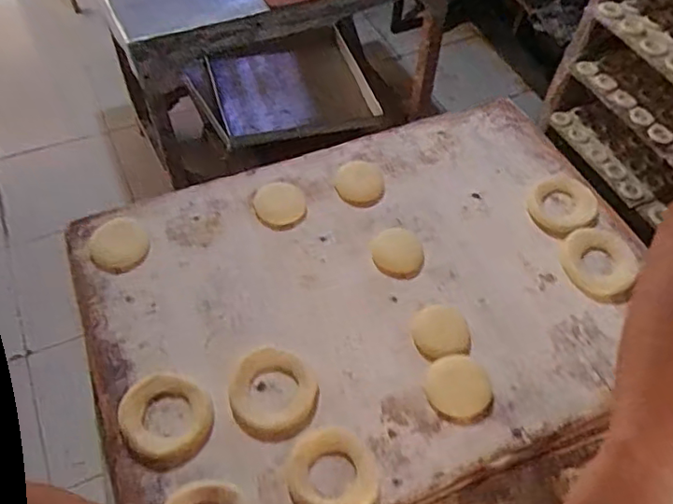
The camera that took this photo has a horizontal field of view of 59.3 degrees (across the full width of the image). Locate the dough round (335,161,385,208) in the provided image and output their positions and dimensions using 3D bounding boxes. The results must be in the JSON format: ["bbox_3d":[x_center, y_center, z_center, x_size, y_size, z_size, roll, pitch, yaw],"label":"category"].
[{"bbox_3d":[0.029,-0.086,0.723,0.057,0.007,0.066,4,54,1],"label":"dough round"}]

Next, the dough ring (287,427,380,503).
[{"bbox_3d":[-0.003,0.200,0.525,0.077,0.013,0.081,1,54,-2],"label":"dough ring"}]

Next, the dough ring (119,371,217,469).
[{"bbox_3d":[-0.157,0.153,0.548,0.080,0.013,0.087,1,54,-2],"label":"dough ring"}]

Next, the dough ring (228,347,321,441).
[{"bbox_3d":[-0.060,0.135,0.566,0.081,0.015,0.083,-5,54,-6],"label":"dough ring"}]

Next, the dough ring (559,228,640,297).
[{"bbox_3d":[0.297,0.011,0.667,0.080,0.011,0.083,1,54,-2],"label":"dough ring"}]

